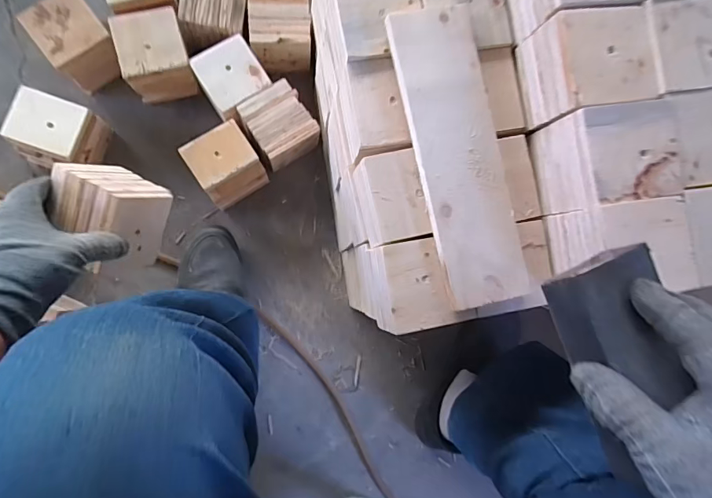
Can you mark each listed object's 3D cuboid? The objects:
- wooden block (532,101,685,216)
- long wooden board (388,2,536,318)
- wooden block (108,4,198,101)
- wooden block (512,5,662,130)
[{"bbox_3d":[0.249,-0.087,0.447,0.098,0.085,0.092,-7,88,-5],"label":"wooden block"},{"bbox_3d":[0.105,-0.095,0.456,0.085,0.017,0.302,-12,88,-5],"label":"long wooden board"},{"bbox_3d":[-0.300,-0.292,0.682,0.095,0.094,0.102,-12,89,-8],"label":"wooden block"},{"bbox_3d":[0.231,-0.180,0.446,0.093,0.079,0.092,-10,88,-5],"label":"wooden block"}]

